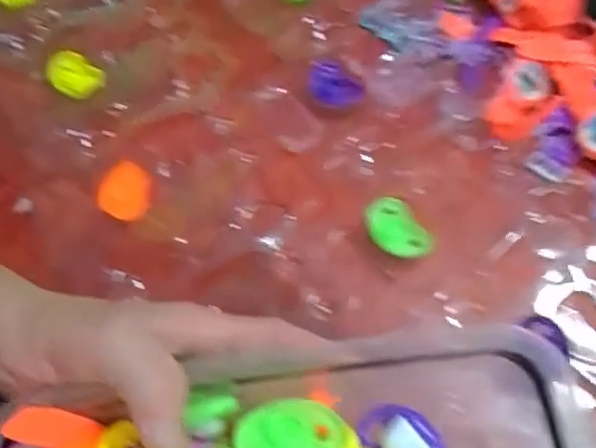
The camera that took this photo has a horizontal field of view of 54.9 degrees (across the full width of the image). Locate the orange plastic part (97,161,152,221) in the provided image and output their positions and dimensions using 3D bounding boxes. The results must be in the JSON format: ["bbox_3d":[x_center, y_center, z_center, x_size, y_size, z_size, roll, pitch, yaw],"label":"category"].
[{"bbox_3d":[-0.125,-0.025,0.417,0.034,0.010,0.045,6,61,7],"label":"orange plastic part"}]

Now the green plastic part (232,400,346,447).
[{"bbox_3d":[-0.003,0.090,0.238,0.044,0.014,0.033,-19,63,-6],"label":"green plastic part"}]

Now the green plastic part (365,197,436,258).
[{"bbox_3d":[0.066,0.003,0.384,0.036,0.011,0.050,-35,64,-15],"label":"green plastic part"}]

